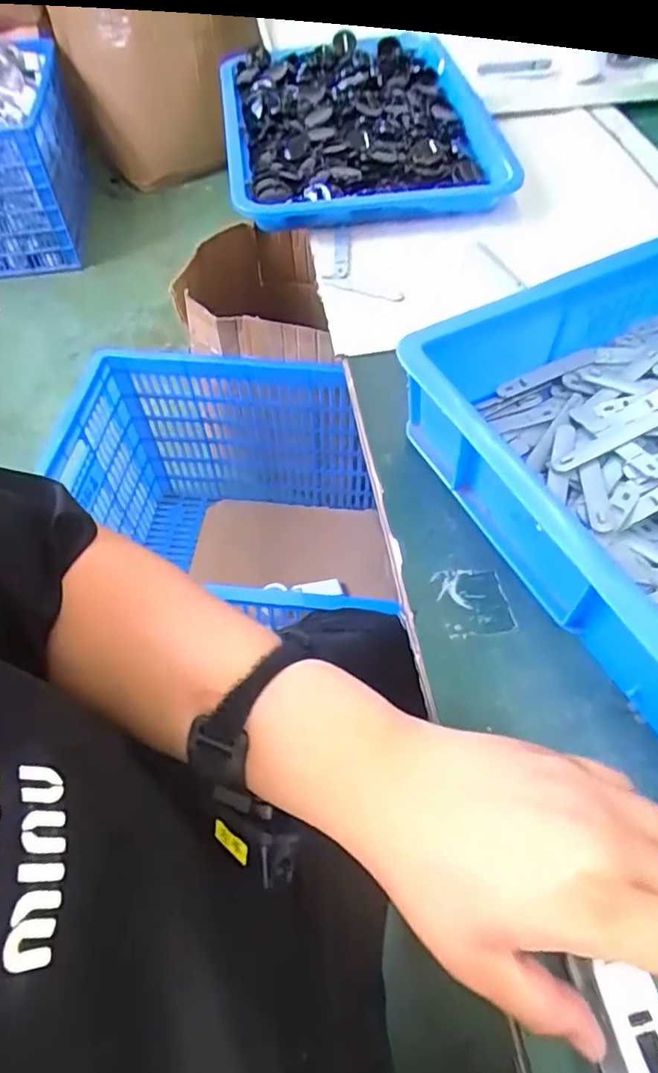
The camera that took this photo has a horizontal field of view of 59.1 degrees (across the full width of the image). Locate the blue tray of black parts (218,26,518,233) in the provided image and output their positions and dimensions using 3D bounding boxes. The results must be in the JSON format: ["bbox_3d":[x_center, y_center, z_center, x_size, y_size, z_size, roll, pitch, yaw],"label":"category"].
[{"bbox_3d":[0.034,-0.532,0.742,0.321,0.053,0.439,-7,57,-4],"label":"blue tray of black parts"}]

